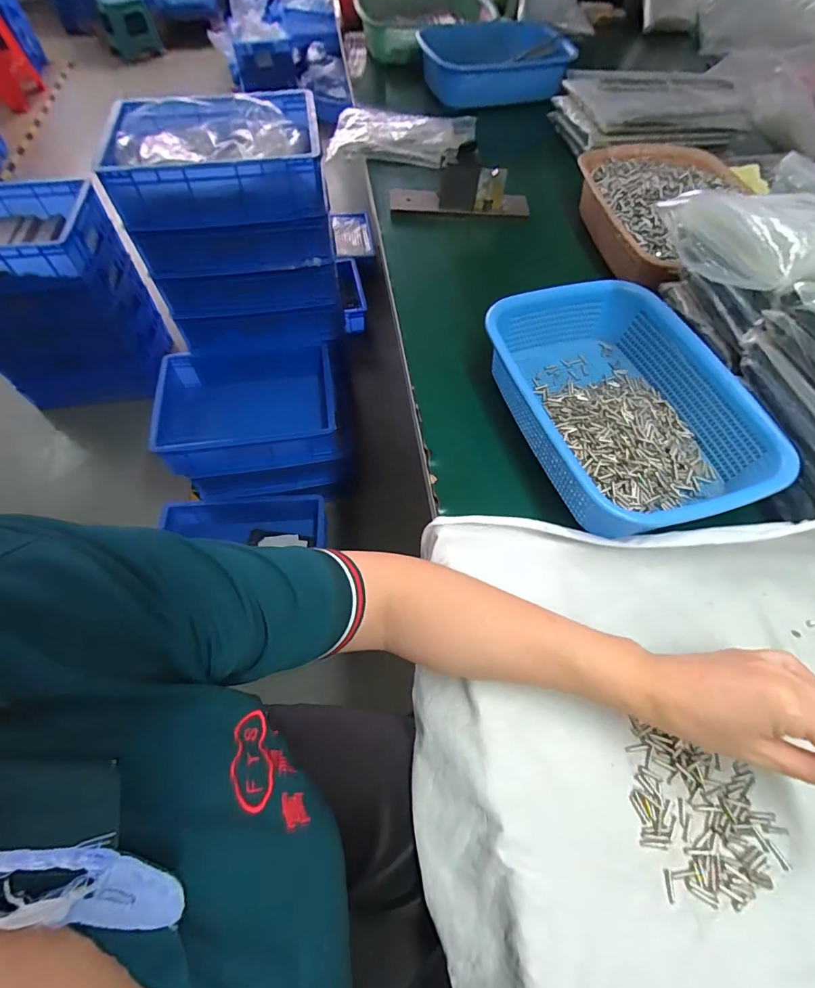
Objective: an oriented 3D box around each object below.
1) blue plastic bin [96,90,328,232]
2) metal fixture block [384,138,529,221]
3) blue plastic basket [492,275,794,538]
[{"bbox_3d":[-0.380,-0.695,0.939,0.397,0.111,0.294,-8,60,-5],"label":"blue plastic bin"},{"bbox_3d":[0.079,-0.463,0.680,0.211,0.076,0.045,1,60,0],"label":"metal fixture block"},{"bbox_3d":[0.218,-0.093,0.462,0.215,0.063,0.287,-20,62,-12],"label":"blue plastic basket"}]

